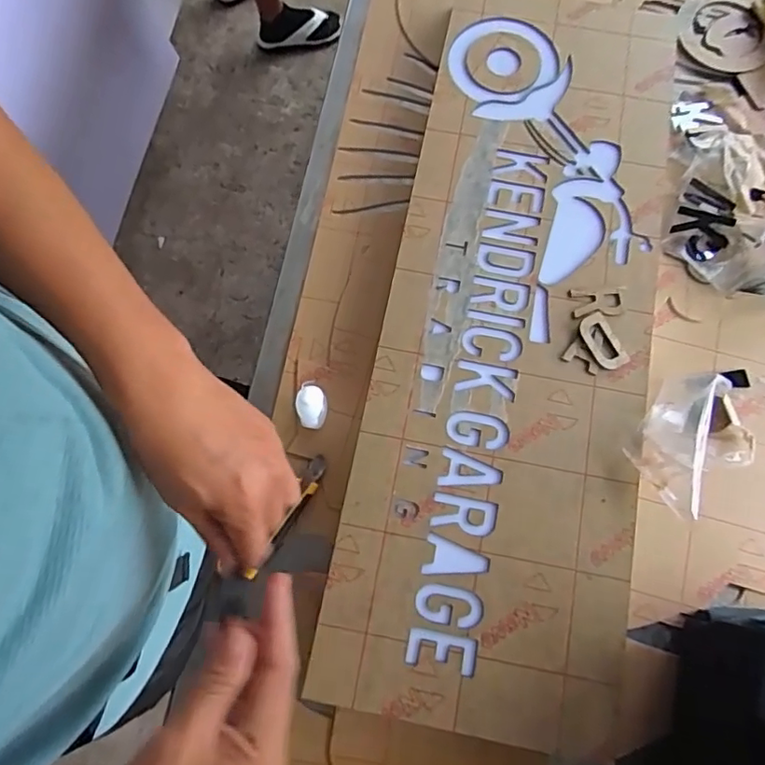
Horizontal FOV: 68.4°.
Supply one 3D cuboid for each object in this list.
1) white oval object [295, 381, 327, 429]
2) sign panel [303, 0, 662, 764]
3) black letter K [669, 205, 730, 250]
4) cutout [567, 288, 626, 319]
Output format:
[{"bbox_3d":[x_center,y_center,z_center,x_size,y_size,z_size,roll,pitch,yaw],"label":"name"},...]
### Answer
[{"bbox_3d":[-0.078,0.026,0.631,0.026,0.073,0.044,10,75,4],"label":"white oval object"},{"bbox_3d":[0.160,-0.096,0.662,0.300,0.019,0.901,11,75,3],"label":"sign panel"},{"bbox_3d":[0.405,-0.198,0.711,0.068,0.012,0.041,21,95,8],"label":"black letter K"},{"bbox_3d":[0.251,-0.092,0.651,0.064,0.004,0.034,-2,74,1],"label":"cutout"}]

